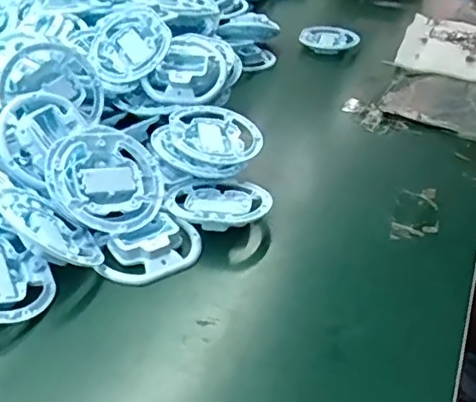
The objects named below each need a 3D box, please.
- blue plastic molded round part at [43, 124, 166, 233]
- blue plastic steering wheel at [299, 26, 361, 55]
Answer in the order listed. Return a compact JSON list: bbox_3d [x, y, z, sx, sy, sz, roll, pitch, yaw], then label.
[{"bbox_3d":[-0.127,-0.020,0.561,0.111,0.033,0.107,16,57,-27],"label":"blue plastic molded round part"},{"bbox_3d":[0.157,-0.281,1.011,0.098,0.035,0.074,8,35,8],"label":"blue plastic steering wheel"}]

